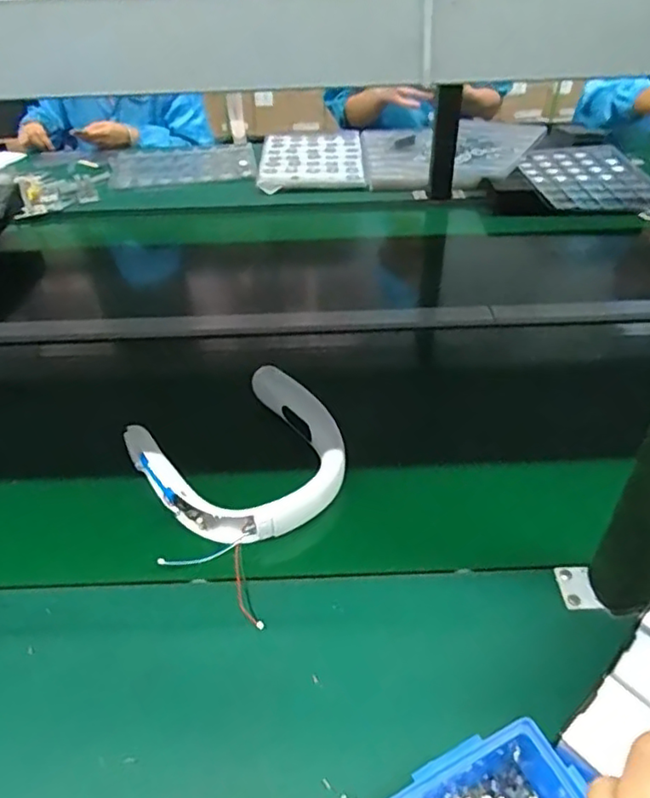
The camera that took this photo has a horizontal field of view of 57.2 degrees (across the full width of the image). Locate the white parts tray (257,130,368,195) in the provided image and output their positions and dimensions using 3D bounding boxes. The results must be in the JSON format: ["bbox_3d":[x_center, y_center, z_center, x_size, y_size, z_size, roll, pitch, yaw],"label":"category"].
[{"bbox_3d":[-0.030,-0.562,1.365,0.230,0.019,0.347,-1,39,0],"label":"white parts tray"}]

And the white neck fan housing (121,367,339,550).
[{"bbox_3d":[-0.087,0.049,0.622,0.189,0.056,0.202,-25,45,-27],"label":"white neck fan housing"}]

